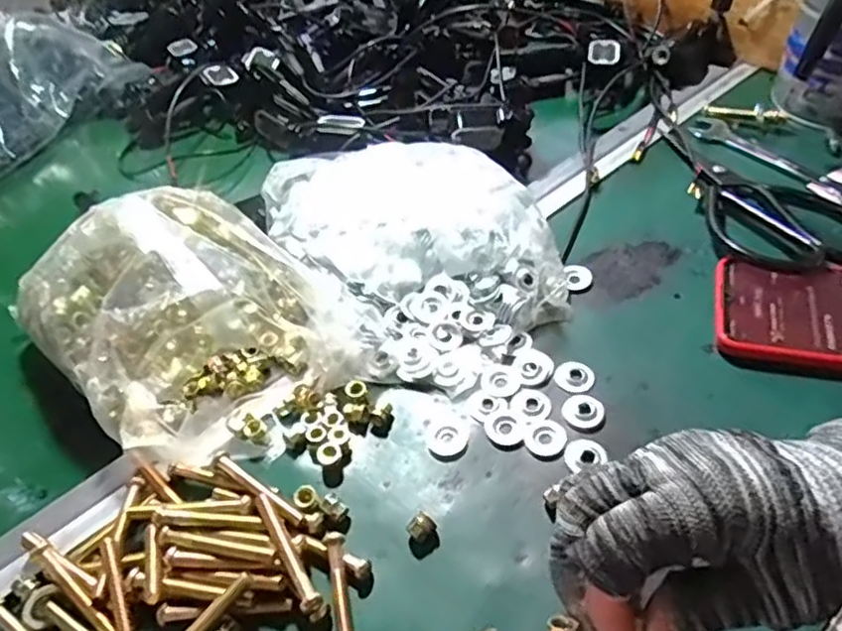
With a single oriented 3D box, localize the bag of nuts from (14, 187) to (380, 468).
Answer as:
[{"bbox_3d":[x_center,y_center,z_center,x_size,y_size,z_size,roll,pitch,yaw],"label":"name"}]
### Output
[{"bbox_3d":[-0.145,-0.014,0.391,0.206,0.070,0.155,33,60,32],"label":"bag of nuts"}]

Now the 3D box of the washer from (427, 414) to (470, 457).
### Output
[{"bbox_3d":[0.015,0.066,0.364,0.022,0.004,0.026,7,49,15],"label":"washer"}]

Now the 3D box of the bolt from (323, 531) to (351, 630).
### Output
[{"bbox_3d":[-0.036,0.132,0.299,0.008,0.015,0.062,-11,47,-2],"label":"bolt"}]

